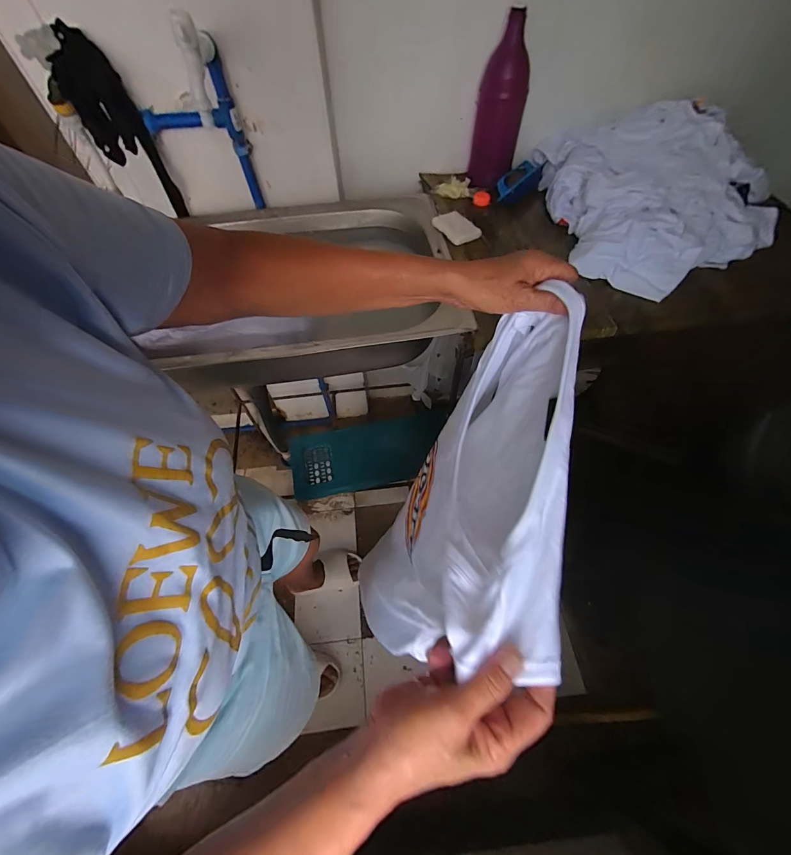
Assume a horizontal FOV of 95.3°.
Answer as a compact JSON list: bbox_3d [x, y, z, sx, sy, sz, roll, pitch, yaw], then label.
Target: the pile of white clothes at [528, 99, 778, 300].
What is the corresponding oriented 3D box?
[{"bbox_3d":[0.450,-0.436,0.640,0.336,0.122,0.437,-9,59,-5],"label":"pile of white clothes"}]

